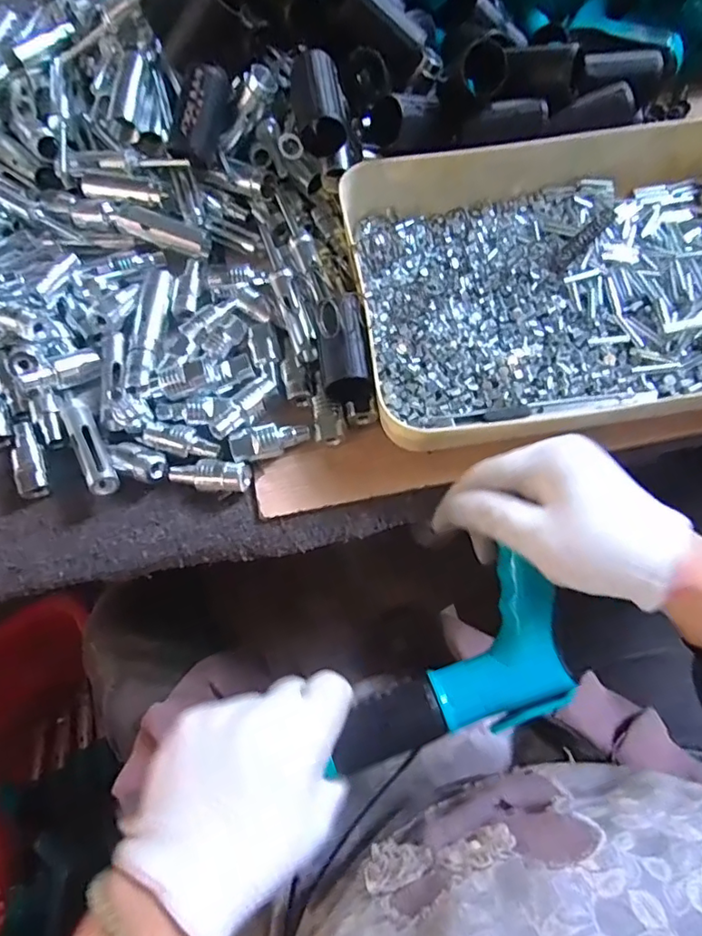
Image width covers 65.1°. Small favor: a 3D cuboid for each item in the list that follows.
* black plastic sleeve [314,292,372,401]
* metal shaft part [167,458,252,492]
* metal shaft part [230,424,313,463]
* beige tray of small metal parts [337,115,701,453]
[{"bbox_3d":[-0.005,-0.075,0.357,0.030,0.036,0.066,-8,68,-2],"label":"black plastic sleeve"},{"bbox_3d":[-0.093,0.005,0.358,0.054,0.020,0.021,4,68,3],"label":"metal shaft part"},{"bbox_3d":[-0.053,-0.017,0.362,0.051,0.018,0.022,-11,68,-3],"label":"metal shaft part"},{"bbox_3d":[0.170,-0.139,0.383,0.333,0.046,0.239,-10,68,-2],"label":"beige tray of small metal parts"}]

